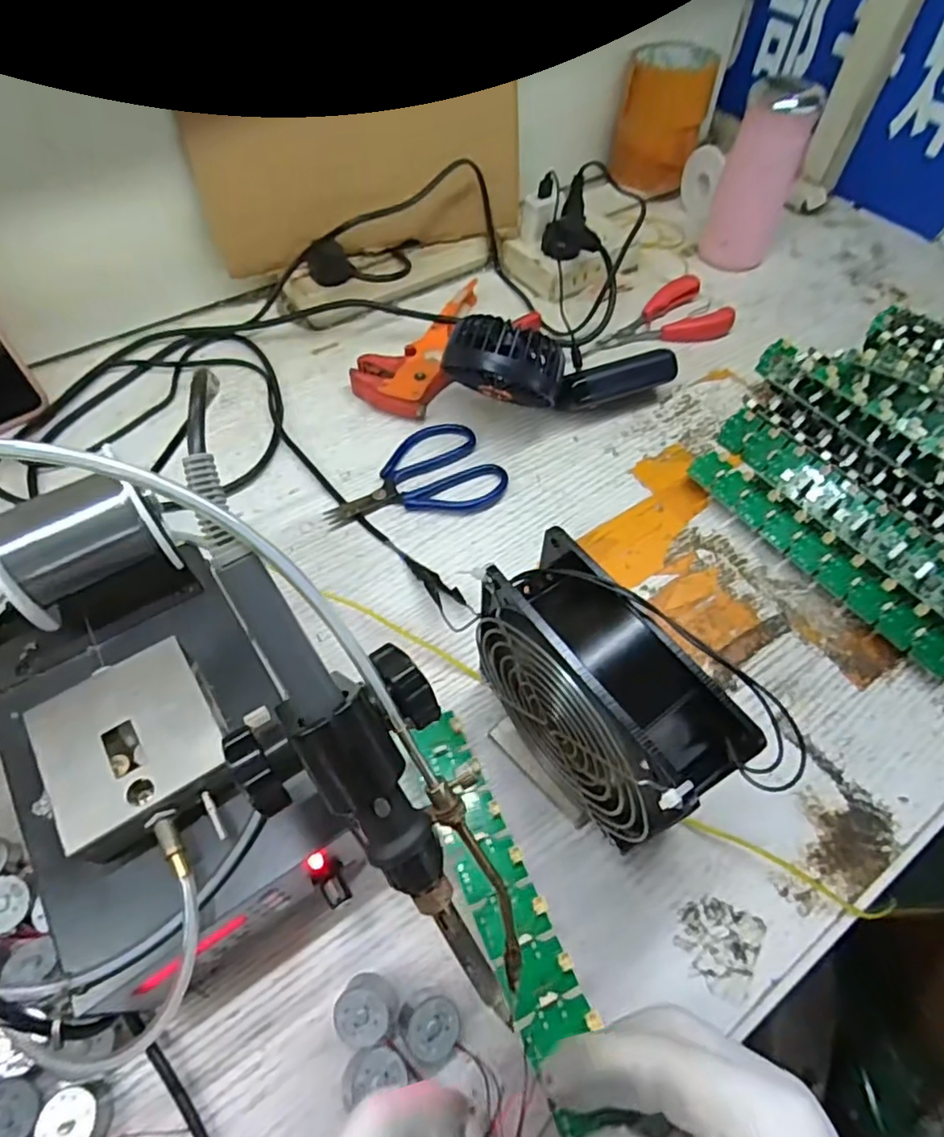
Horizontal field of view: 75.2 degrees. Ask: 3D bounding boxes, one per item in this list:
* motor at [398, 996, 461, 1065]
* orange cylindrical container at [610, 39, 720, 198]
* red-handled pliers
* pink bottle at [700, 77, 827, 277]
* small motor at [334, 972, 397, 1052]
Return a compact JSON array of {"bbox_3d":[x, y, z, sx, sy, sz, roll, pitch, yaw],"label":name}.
[{"bbox_3d":[-0.017,0.197,0.262,0.024,0.018,0.022,1,57,-1],"label":"motor"},{"bbox_3d":[0.195,-0.467,0.640,0.084,0.101,0.083,11,58,5],"label":"orange cylindrical container"},{"bbox_3d":[0.160,-0.222,0.549,0.136,0.016,0.071,-20,60,-14],"label":"red-handled pliers"},{"bbox_3d":[0.264,-0.365,0.574,0.074,0.136,0.060,27,61,15],"label":"pink bottle"},{"bbox_3d":[-0.046,0.192,0.267,0.025,0.017,0.026,-13,59,-9],"label":"small motor"}]

